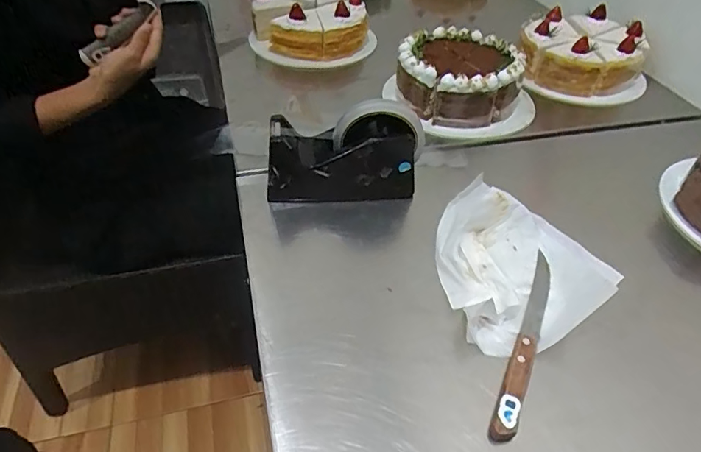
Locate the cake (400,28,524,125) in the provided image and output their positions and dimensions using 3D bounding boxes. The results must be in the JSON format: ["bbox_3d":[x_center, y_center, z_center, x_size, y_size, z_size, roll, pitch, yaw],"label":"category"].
[{"bbox_3d":[0.148,-0.211,0.651,0.163,0.058,0.156,21,47,17],"label":"cake"}]

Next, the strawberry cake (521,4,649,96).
[{"bbox_3d":[0.353,-0.270,0.725,0.175,0.069,0.163,25,49,21],"label":"strawberry cake"}]

